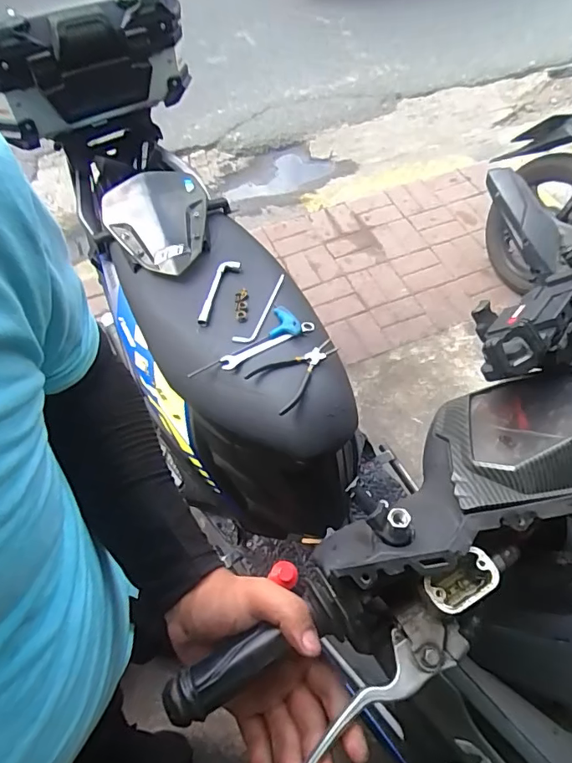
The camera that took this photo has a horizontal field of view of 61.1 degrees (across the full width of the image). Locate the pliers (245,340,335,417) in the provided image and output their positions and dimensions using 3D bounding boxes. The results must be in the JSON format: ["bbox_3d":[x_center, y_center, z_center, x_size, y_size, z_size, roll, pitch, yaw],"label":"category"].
[{"bbox_3d":[0.018,-0.025,0.782,0.152,0.018,0.092,-40,69,-20],"label":"pliers"}]

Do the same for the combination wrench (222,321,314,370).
[{"bbox_3d":[-0.029,-0.064,0.821,0.173,0.015,0.022,-27,65,-14],"label":"combination wrench"}]

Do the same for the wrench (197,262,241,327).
[{"bbox_3d":[-0.132,-0.164,0.896,0.037,0.013,0.155,20,63,10],"label":"wrench"}]

